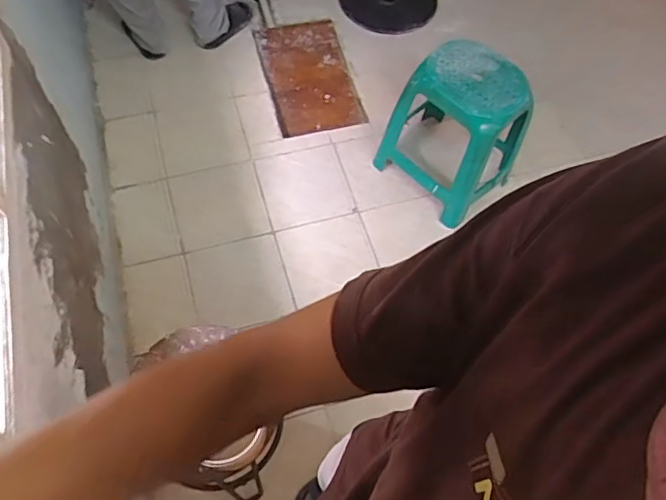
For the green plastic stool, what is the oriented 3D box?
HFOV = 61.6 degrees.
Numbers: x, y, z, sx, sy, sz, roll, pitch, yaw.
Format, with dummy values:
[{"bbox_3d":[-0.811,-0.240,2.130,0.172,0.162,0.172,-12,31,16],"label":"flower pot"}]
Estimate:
[{"bbox_3d":[0.389,-0.375,1.779,0.361,0.445,0.355,42,74,15],"label":"green plastic stool"}]

